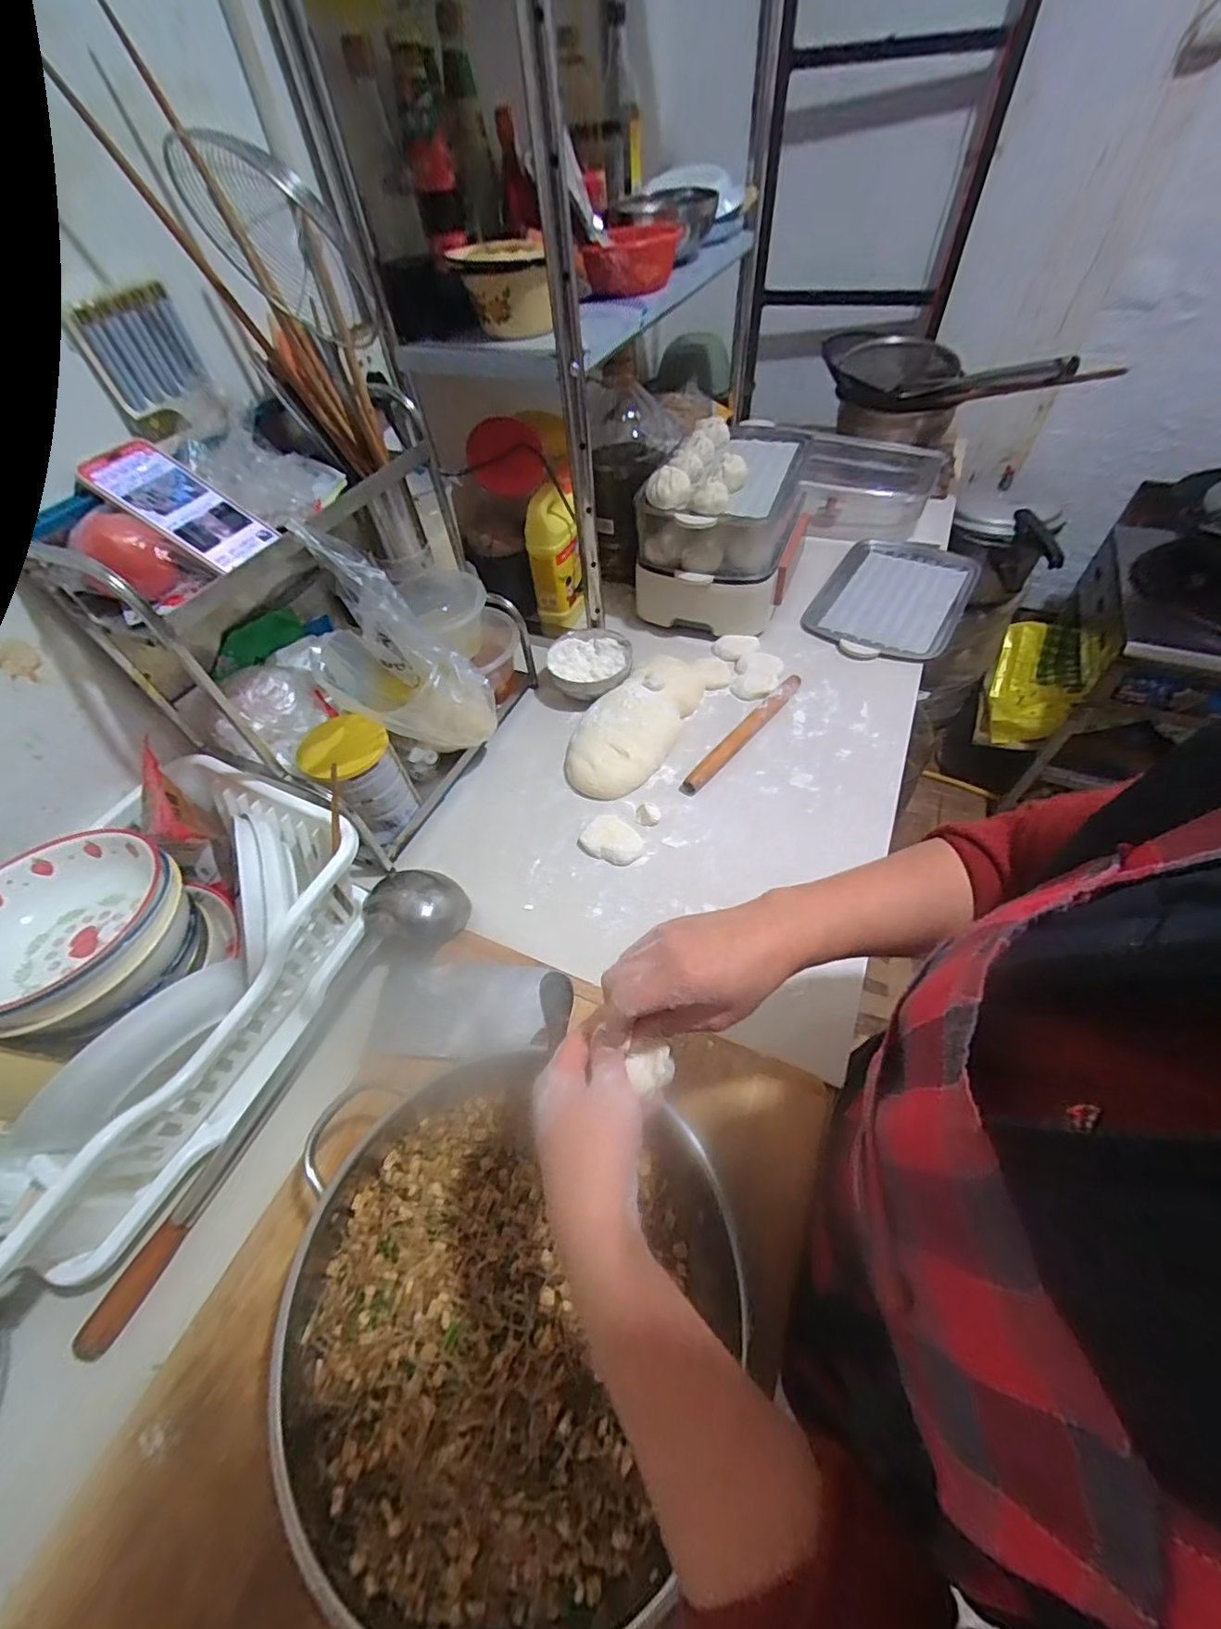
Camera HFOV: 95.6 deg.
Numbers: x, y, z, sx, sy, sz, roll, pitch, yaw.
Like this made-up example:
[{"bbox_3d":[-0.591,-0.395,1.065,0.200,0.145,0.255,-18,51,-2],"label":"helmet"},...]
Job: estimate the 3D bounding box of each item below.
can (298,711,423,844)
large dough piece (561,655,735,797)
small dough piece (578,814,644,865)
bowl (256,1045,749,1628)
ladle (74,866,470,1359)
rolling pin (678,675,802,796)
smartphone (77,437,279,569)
[{"bbox_3d":[-0.306,-0.050,0.686,0.095,0.135,0.105,37,64,28],"label":"can"},{"bbox_3d":[0.058,-0.160,0.838,0.135,0.041,0.345,28,60,23],"label":"large dough piece"},{"bbox_3d":[0.002,0.034,0.720,0.077,0.012,0.060,29,61,24],"label":"small dough piece"},{"bbox_3d":[-0.074,0.356,0.426,0.346,0.102,0.337,-2,53,3],"label":"bowl"},{"bbox_3d":[-0.324,0.271,0.576,0.116,0.076,0.506,23,70,20],"label":"ladle"},{"bbox_3d":[0.198,-0.122,0.810,0.027,0.020,0.280,35,63,27],"label":"rolling pin"},{"bbox_3d":[-0.406,-0.296,0.530,0.154,0.012,0.087,37,56,-5],"label":"smartphone"}]

